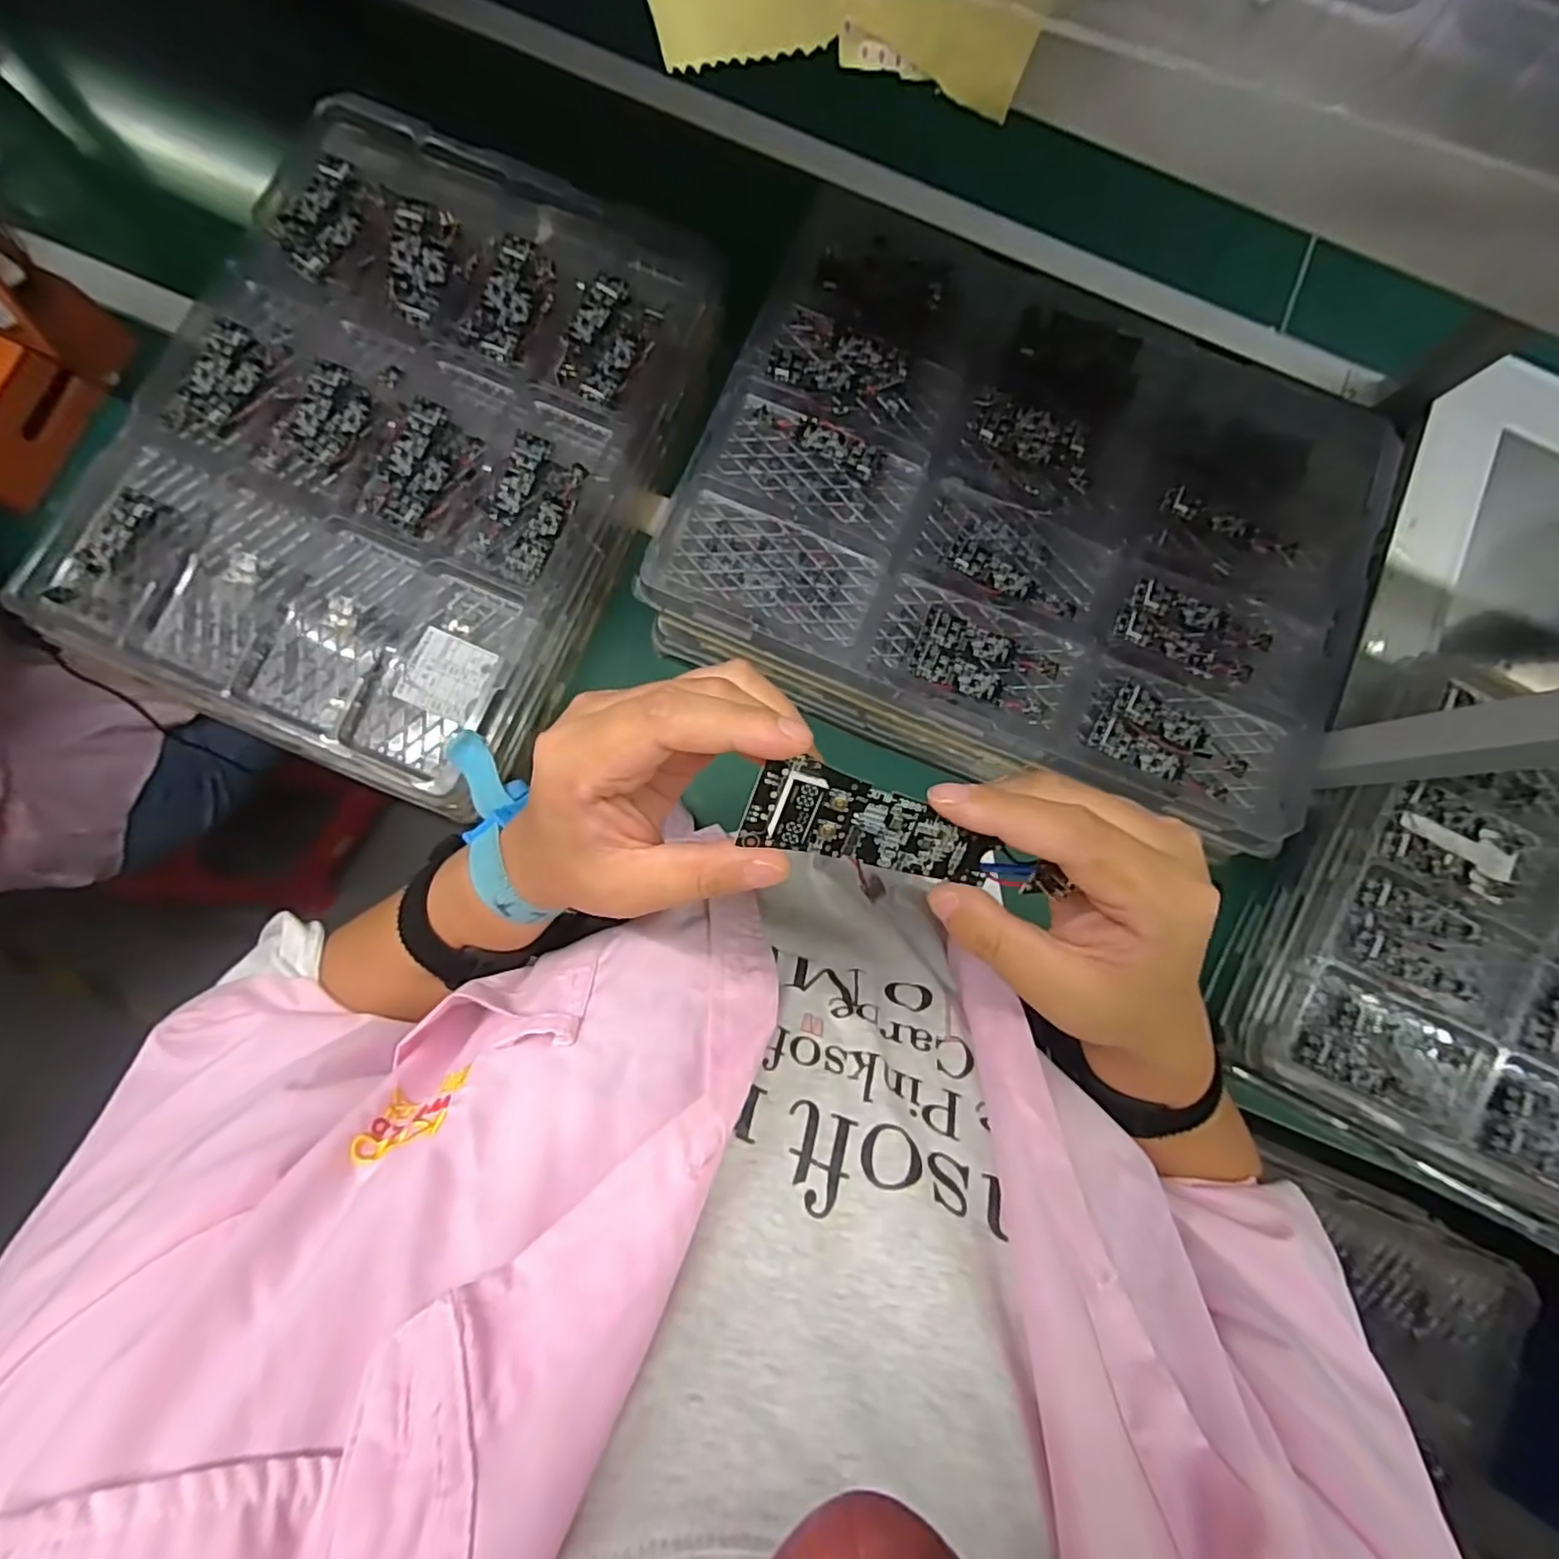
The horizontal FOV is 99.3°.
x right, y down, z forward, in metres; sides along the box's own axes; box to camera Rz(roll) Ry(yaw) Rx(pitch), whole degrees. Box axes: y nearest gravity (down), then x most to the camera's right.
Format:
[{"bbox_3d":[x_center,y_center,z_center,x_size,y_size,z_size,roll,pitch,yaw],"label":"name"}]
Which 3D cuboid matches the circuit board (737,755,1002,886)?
[{"bbox_3d":[0.030,0.015,0.196,0.077,0.008,0.028,12,110,-13],"label":"circuit board"}]

